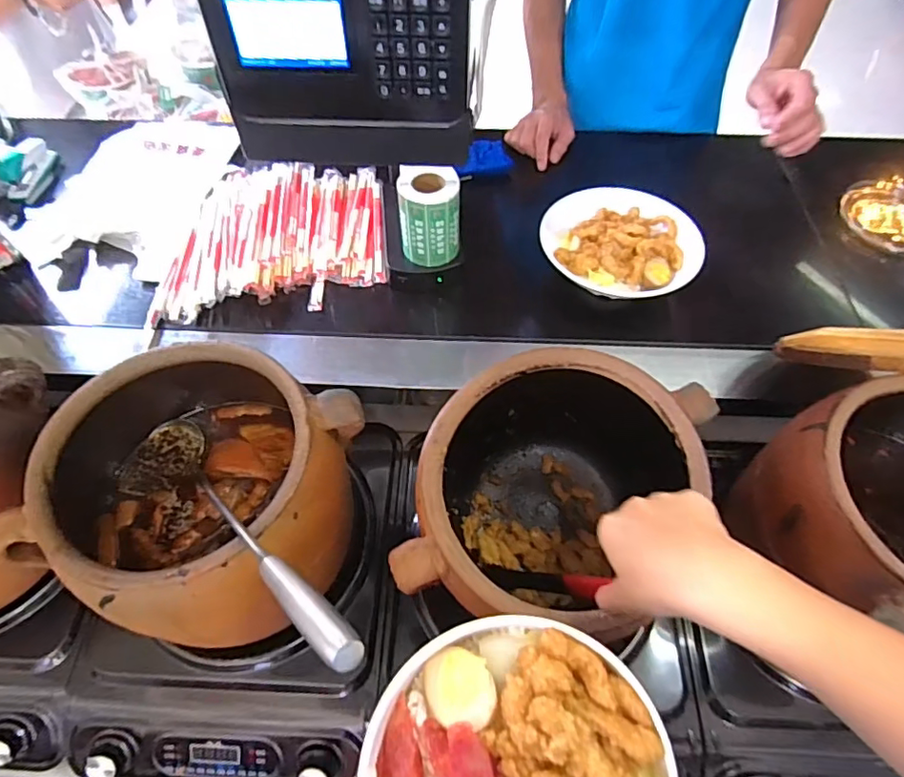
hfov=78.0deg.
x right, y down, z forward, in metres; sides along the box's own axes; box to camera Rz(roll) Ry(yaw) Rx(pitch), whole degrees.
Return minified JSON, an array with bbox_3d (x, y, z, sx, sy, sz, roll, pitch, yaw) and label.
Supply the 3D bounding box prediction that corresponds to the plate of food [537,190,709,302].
[{"bbox_3d":[0.225,-0.206,0.757,0.200,0.030,0.192,-8,57,-4],"label":"plate of food"}]

